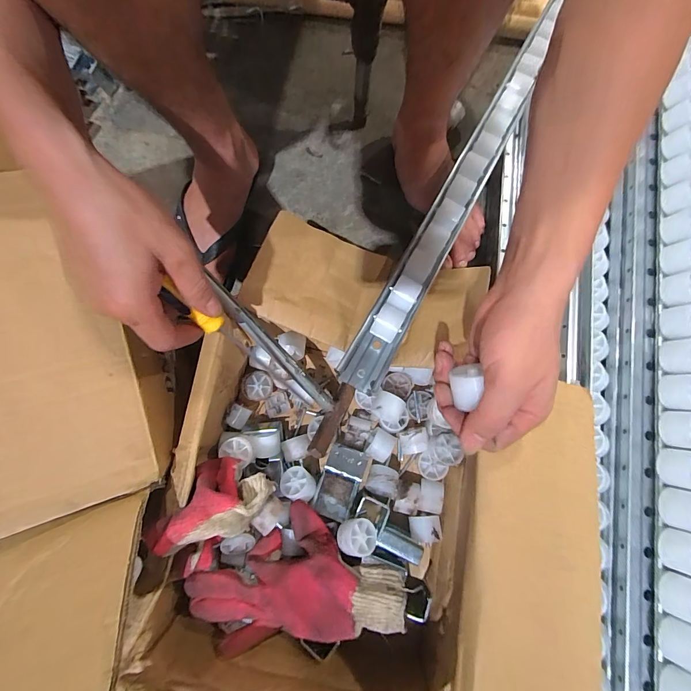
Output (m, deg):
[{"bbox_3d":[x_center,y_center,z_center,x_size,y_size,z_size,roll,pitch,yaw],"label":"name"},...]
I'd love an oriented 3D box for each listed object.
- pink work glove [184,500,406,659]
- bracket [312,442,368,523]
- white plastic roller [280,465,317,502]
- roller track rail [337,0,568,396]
[{"bbox_3d":[-0.050,0.235,0.357,0.200,0.047,0.120,-12,79,-2],"label":"pink work glove"},{"bbox_3d":[-0.008,0.158,0.404,0.043,0.032,0.081,20,79,5],"label":"bracket"},{"bbox_3d":[-0.052,0.159,0.405,0.037,0.024,0.034,5,61,23],"label":"white plastic roller"},{"bbox_3d":[0.141,-0.200,0.404,0.043,0.041,0.553,28,80,6],"label":"roller track rail"}]

